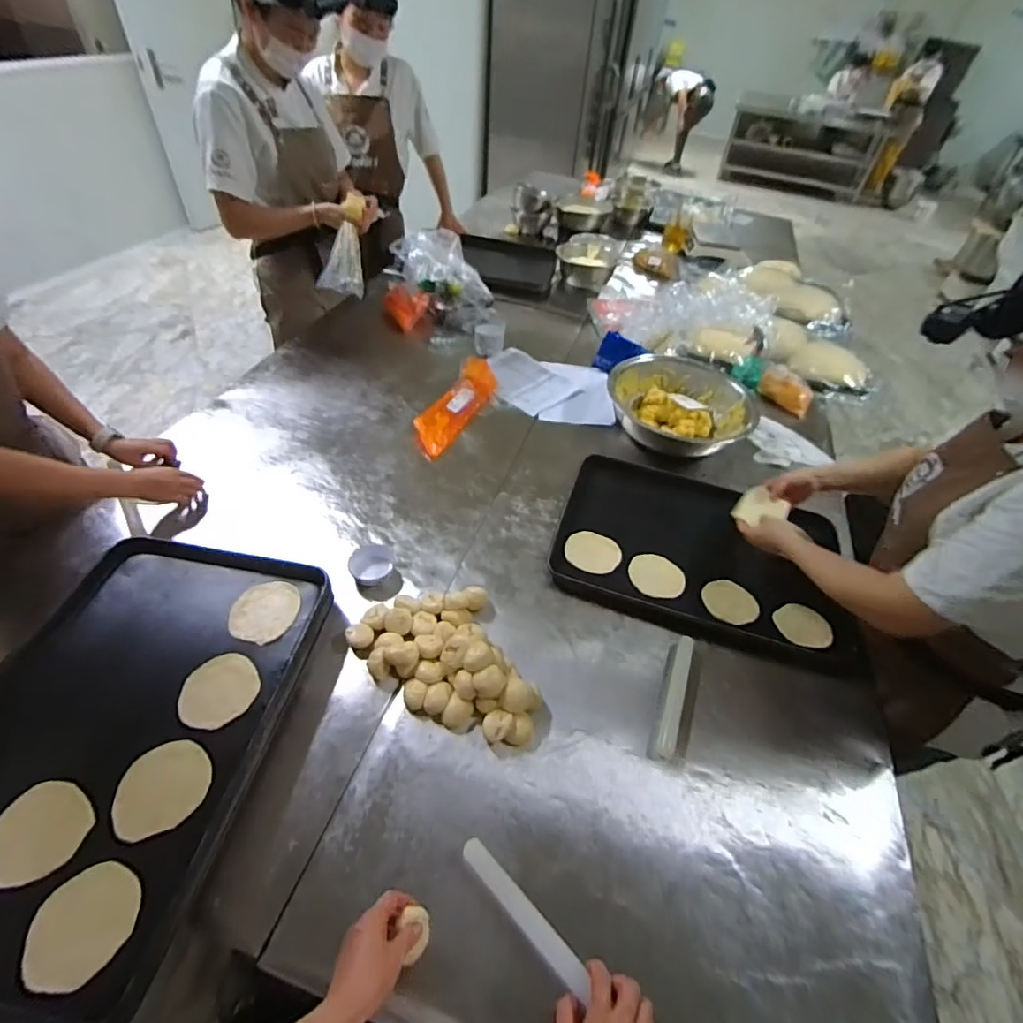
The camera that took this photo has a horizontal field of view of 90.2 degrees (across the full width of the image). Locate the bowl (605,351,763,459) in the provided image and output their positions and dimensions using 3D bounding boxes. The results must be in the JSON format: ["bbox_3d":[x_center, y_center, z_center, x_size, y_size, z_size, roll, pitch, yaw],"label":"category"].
[{"bbox_3d":[0.456,-0.292,1.378,0.326,0.118,0.358,3,49,-4],"label":"bowl"}]

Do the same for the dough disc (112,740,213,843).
[{"bbox_3d":[-0.458,0.363,0.673,0.107,0.008,0.106,3,47,-4],"label":"dough disc"}]

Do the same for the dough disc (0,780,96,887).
[{"bbox_3d":[-0.581,0.393,0.625,0.103,0.011,0.102,3,47,-4],"label":"dough disc"}]

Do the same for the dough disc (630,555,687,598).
[{"bbox_3d":[0.297,0.132,1.047,0.115,0.006,0.093,34,61,32],"label":"dough disc"}]

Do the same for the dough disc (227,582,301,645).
[{"bbox_3d":[-0.417,0.167,0.863,0.109,0.010,0.113,3,47,-4],"label":"dough disc"}]

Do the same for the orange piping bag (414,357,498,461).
[{"bbox_3d":[-0.146,-0.286,1.348,0.117,0.031,0.401,21,50,12],"label":"orange piping bag"}]

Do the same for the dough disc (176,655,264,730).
[{"bbox_3d":[-0.440,0.268,0.767,0.113,0.005,0.106,3,40,-2],"label":"dough disc"}]

